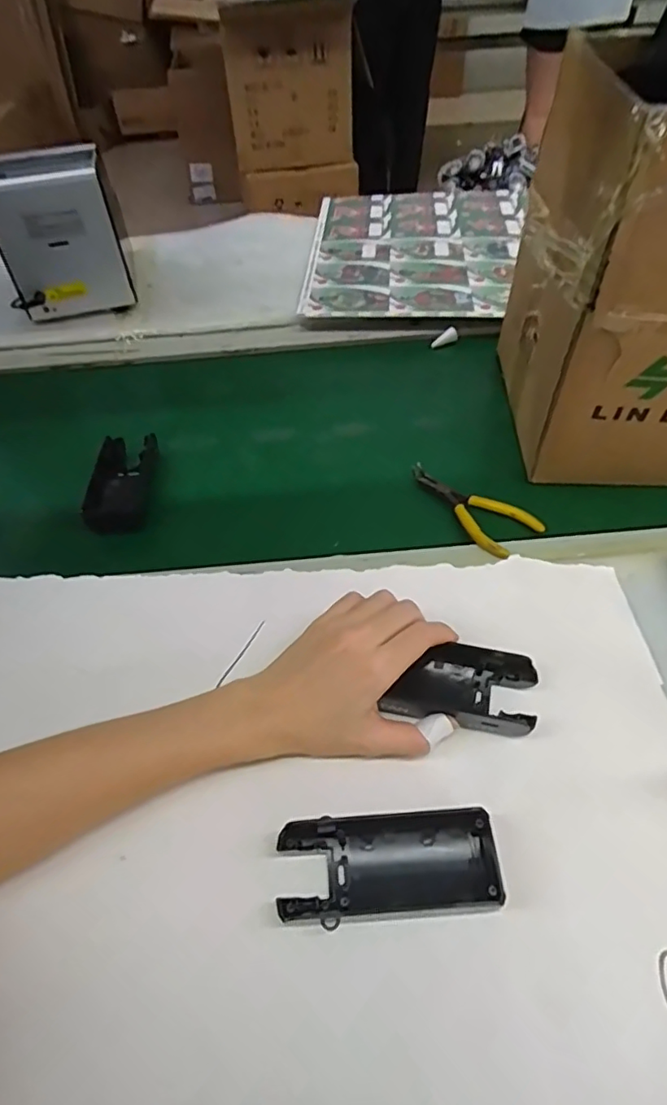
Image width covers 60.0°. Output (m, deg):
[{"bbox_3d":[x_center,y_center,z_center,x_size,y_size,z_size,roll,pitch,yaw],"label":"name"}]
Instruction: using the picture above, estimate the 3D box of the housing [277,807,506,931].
[{"bbox_3d":[0.028,0.161,0.297,0.106,0.030,0.045,-6,51,-2],"label":"housing"}]

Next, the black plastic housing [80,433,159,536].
[{"bbox_3d":[-0.186,-0.064,0.517,0.049,0.031,0.101,-3,51,1],"label":"black plastic housing"}]

